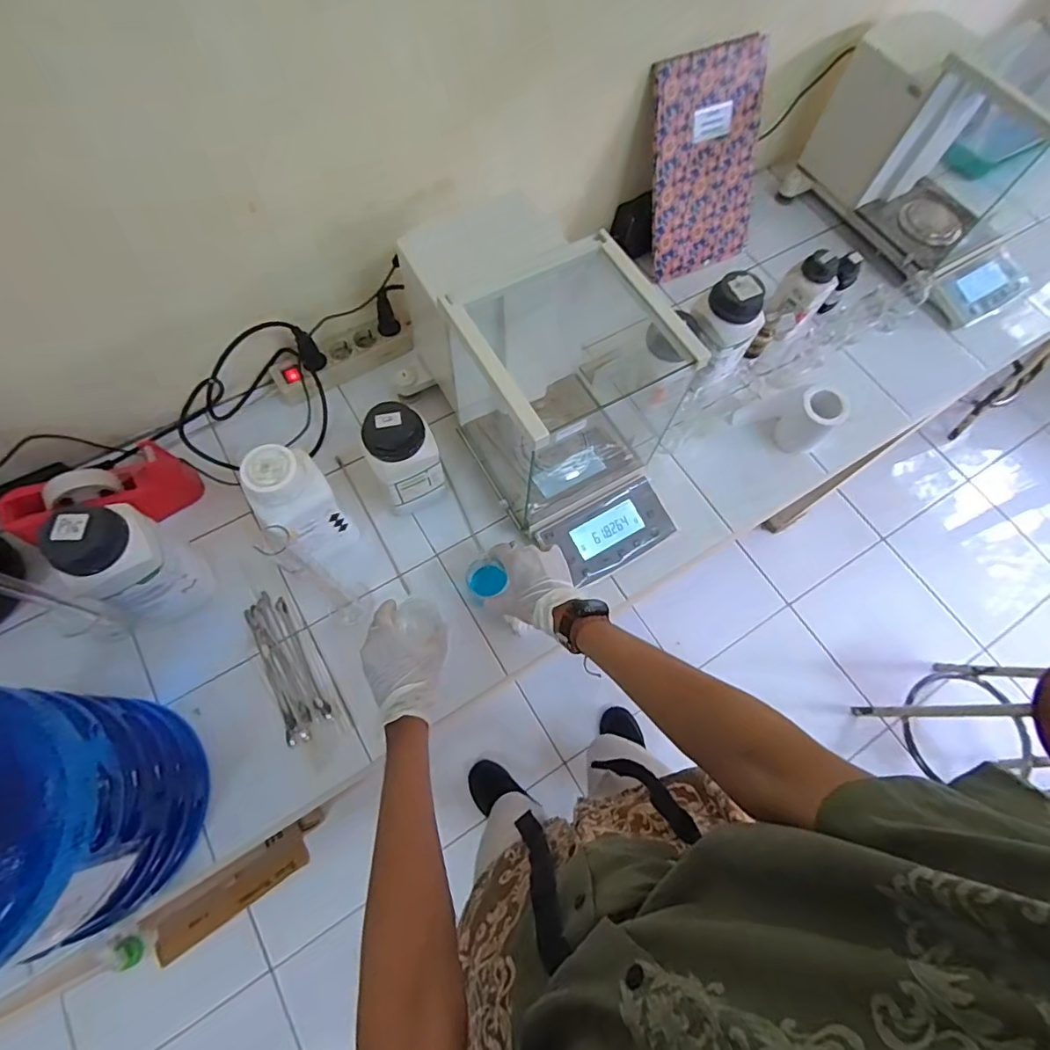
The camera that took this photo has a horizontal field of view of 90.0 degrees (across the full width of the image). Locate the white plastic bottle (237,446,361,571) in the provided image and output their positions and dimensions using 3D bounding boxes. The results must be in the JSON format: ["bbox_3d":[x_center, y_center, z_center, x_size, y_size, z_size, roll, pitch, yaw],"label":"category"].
[{"bbox_3d":[-0.276,-0.020,0.665,0.075,0.223,0.077,-30,73,-13],"label":"white plastic bottle"}]

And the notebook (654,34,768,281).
[{"bbox_3d":[0.307,-0.601,0.885,0.211,0.305,0.013,-26,44,-12],"label":"notebook"}]

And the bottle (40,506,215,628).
[{"bbox_3d":[-0.474,0.047,0.623,0.105,0.199,0.113,18,69,4],"label":"bottle"}]

